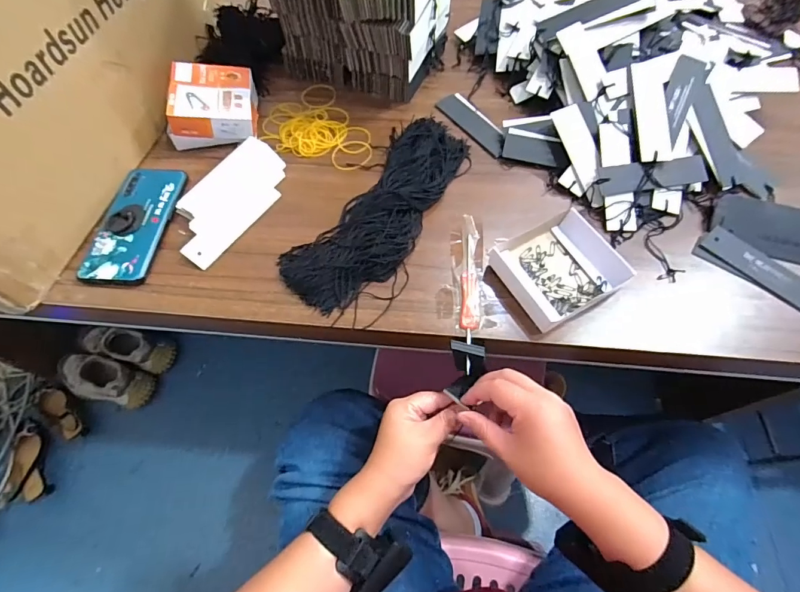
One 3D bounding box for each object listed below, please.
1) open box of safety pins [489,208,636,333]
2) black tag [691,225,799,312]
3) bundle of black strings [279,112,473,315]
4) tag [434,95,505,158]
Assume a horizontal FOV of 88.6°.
[{"bbox_3d":[0.161,-0.031,0.421,0.110,0.025,0.098,-27,65,-11],"label":"open box of safety pins"},{"bbox_3d":[0.376,-0.027,0.424,0.126,0.007,0.041,39,79,21],"label":"black tag"},{"bbox_3d":[-0.013,-0.100,0.463,0.106,0.028,0.277,33,69,18],"label":"bundle of black strings"},{"bbox_3d":[0.097,-0.227,0.538,0.042,0.006,0.122,-35,64,-6],"label":"tag"}]

